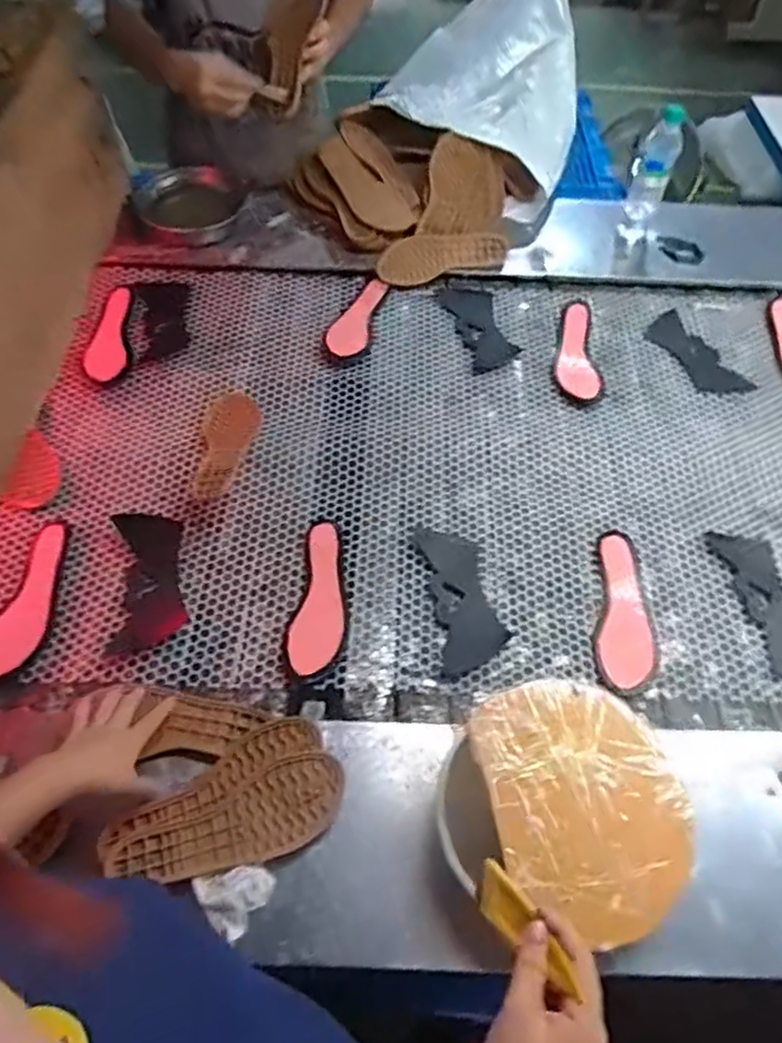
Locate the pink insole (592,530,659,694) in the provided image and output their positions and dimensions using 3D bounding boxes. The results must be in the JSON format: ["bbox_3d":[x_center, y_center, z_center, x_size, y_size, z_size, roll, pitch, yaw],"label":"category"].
[{"bbox_3d":[0.314,0.113,0.878,0.075,0.019,0.232,11,57,6],"label":"pink insole"}]

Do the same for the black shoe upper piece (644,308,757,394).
[{"bbox_3d":[0.529,-0.291,1.156,0.093,0.006,0.204,-23,63,-16],"label":"black shoe upper piece"}]

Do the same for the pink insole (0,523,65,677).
[{"bbox_3d":[-0.482,0.106,0.887,0.060,0.013,0.211,22,58,-15],"label":"pink insole"}]

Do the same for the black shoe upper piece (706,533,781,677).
[{"bbox_3d":[0.517,0.103,0.897,0.087,0.008,0.210,-7,57,-6],"label":"black shoe upper piece"}]

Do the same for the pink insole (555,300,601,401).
[{"bbox_3d":[0.330,-0.306,1.131,0.082,0.042,0.231,12,57,6],"label":"pink insole"}]

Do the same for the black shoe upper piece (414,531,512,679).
[{"bbox_3d":[0.095,0.100,0.884,0.085,0.005,0.209,-7,55,-6],"label":"black shoe upper piece"}]

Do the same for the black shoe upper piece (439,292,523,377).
[{"bbox_3d":[0.158,-0.348,1.170,0.089,0.012,0.191,-14,58,-11],"label":"black shoe upper piece"}]

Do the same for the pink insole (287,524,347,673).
[{"bbox_3d":[-0.091,0.095,0.878,0.066,0.013,0.221,5,56,2],"label":"pink insole"}]

